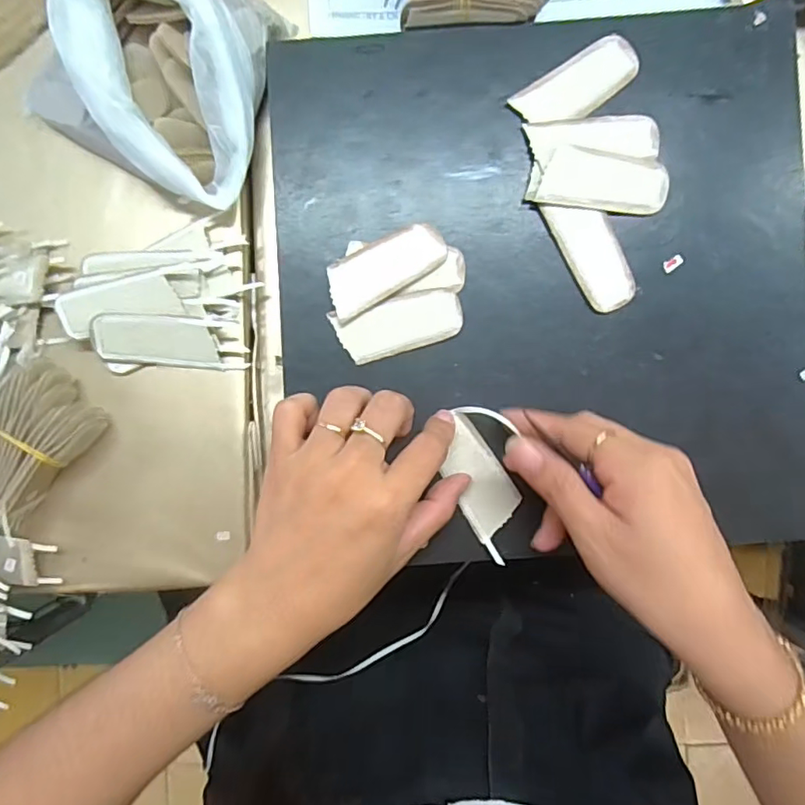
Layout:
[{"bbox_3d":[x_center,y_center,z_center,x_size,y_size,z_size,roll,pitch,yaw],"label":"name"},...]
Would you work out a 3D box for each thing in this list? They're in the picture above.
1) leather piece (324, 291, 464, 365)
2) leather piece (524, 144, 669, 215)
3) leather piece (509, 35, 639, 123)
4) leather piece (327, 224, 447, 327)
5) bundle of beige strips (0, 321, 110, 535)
[{"bbox_3d":[-0.001,-0.044,0.313,0.071,0.004,0.030,-17,92,0],"label":"leather piece"},{"bbox_3d":[0.110,-0.124,0.310,0.076,0.006,0.030,6,91,0],"label":"leather piece"},{"bbox_3d":[0.099,-0.178,0.311,0.070,0.004,0.032,-35,91,1],"label":"leather piece"},{"bbox_3d":[-0.010,-0.076,0.313,0.071,0.006,0.032,-31,91,0],"label":"leather piece"},{"bbox_3d":[-0.220,0.020,0.316,0.070,0.035,0.102,35,91,-1],"label":"bundle of beige strips"}]

